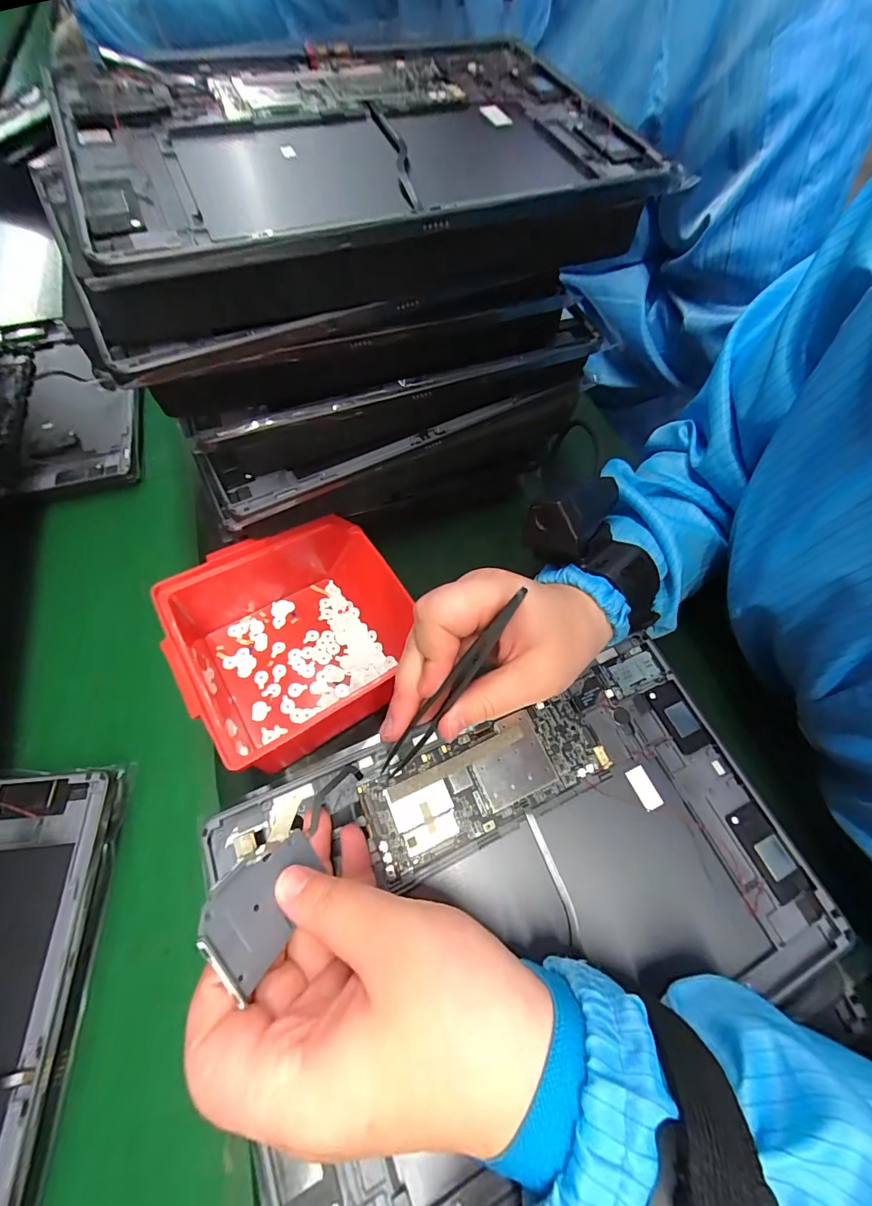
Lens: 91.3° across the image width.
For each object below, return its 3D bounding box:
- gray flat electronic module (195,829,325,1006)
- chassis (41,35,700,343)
[{"bbox_3d":[-0.061,0.107,0.157,0.005,0.051,0.033,-29,91,24],"label":"gray flat electronic module"},{"bbox_3d":[-0.033,-0.213,0.209,0.258,0.043,0.179,-20,65,-11],"label":"chassis"}]

